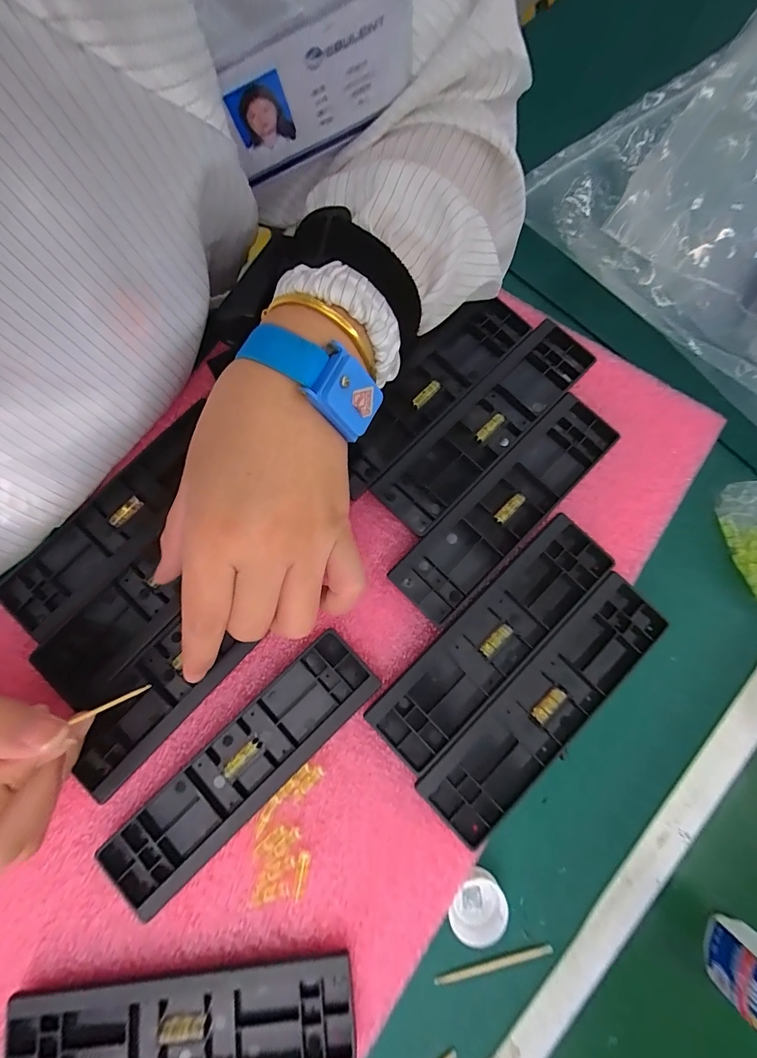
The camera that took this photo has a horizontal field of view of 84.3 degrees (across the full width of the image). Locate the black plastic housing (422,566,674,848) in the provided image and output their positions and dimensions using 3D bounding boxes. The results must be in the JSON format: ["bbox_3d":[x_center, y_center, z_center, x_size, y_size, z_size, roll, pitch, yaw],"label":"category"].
[{"bbox_3d":[0.089,0.093,0.224,0.044,0.005,0.156,44,82,8],"label":"black plastic housing"}]

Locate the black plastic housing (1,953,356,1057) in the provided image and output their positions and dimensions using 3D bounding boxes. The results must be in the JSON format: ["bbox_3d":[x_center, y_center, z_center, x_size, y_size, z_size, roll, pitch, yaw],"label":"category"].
[{"bbox_3d":[-0.092,0.232,0.196,0.158,0.009,0.041,-6,79,-1],"label":"black plastic housing"}]

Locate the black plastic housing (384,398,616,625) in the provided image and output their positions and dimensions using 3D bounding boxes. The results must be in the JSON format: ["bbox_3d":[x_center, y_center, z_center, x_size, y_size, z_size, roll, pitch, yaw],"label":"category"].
[{"bbox_3d":[0.076,-0.015,0.246,0.044,0.005,0.157,44,82,8],"label":"black plastic housing"}]

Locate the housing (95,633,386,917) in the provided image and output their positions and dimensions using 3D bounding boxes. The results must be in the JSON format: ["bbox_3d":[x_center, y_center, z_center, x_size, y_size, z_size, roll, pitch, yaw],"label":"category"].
[{"bbox_3d":[-0.070,0.123,0.219,0.159,0.008,0.043,-43,82,-8],"label":"housing"}]

